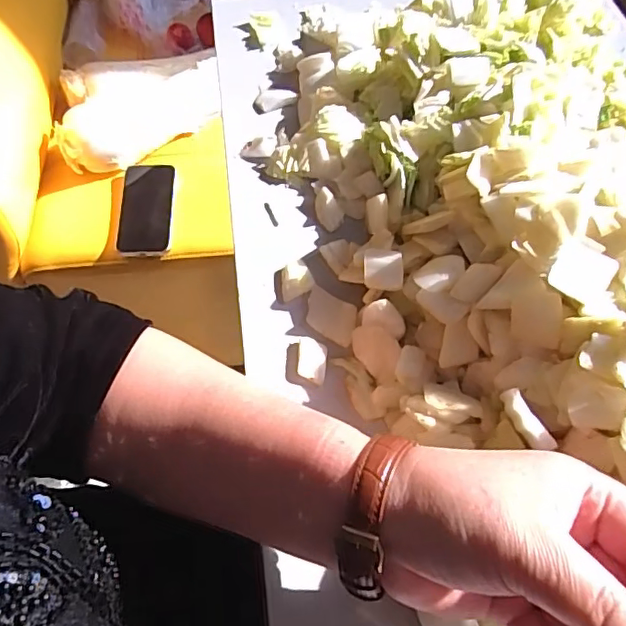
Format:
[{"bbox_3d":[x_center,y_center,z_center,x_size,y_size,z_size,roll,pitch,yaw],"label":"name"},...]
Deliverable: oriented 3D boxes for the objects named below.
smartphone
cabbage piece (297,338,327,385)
[{"bbox_3d":[-0.250,-0.161,0.834,0.079,0.006,0.168,-5,59,-4],"label":"smartphone"},{"bbox_3d":[-0.001,0.028,0.343,0.017,0.004,0.029,3,59,1],"label":"cabbage piece"}]

